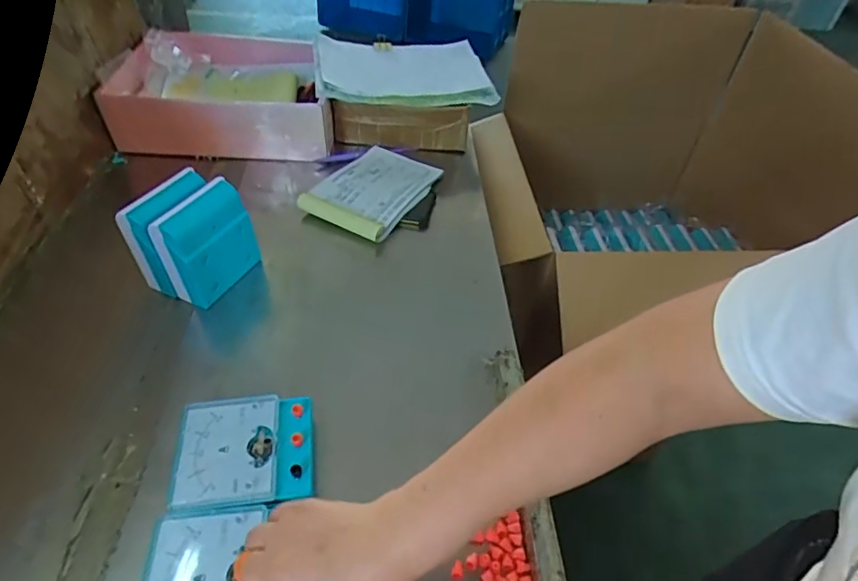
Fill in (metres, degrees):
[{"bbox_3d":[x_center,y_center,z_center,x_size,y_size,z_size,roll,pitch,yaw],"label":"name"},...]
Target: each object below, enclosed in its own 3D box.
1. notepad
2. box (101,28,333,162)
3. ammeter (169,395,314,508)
[{"bbox_3d":[-0.080,-0.154,0.799,0.141,0.019,0.193,22,47,17],"label":"notepad"},{"bbox_3d":[-0.323,-0.332,0.885,0.332,0.107,0.221,6,45,0],"label":"box"},{"bbox_3d":[-0.163,0.150,0.489,0.119,0.041,0.108,-4,46,-10],"label":"ammeter"}]

